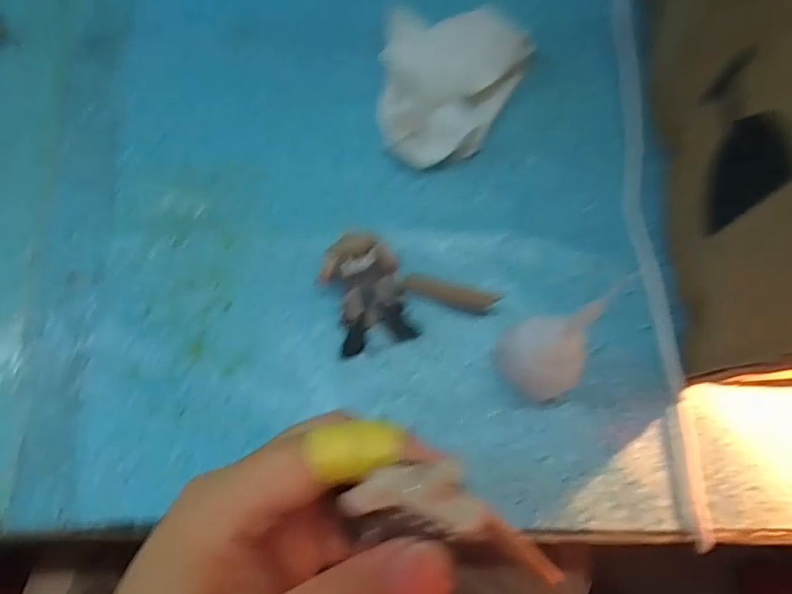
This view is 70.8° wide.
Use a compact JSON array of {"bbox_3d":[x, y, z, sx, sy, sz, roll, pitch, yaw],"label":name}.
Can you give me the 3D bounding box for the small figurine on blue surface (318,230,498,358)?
[{"bbox_3d":[0.003,-0.008,0.258,0.069,0.018,0.050,-17,74,-5],"label":"small figurine on blue surface"}]

